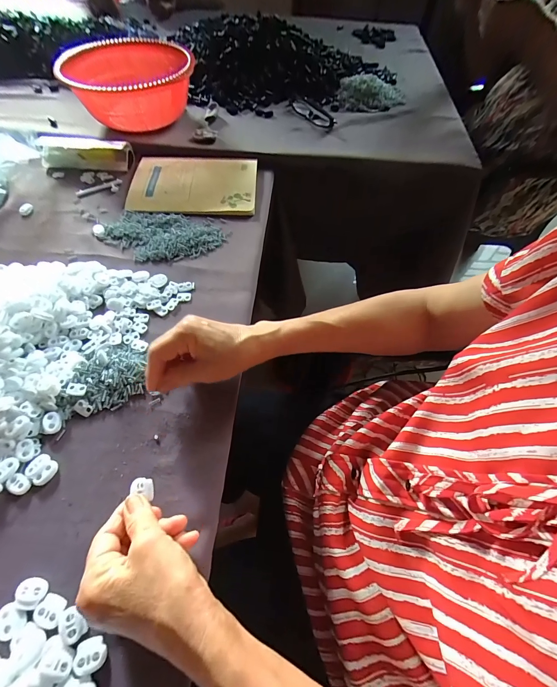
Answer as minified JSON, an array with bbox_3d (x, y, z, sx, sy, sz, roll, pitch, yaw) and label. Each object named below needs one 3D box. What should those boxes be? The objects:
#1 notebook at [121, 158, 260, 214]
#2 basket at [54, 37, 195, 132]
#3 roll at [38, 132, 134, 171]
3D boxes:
[{"bbox_3d":[-0.140,-0.270,0.513,0.206,0.014,0.141,5,59,2],"label":"notebook"},{"bbox_3d":[-0.275,-0.483,0.579,0.219,0.097,0.258,-17,61,-11],"label":"basket"},{"bbox_3d":[-0.339,-0.335,0.537,0.153,0.040,0.042,2,59,0],"label":"roll"}]

